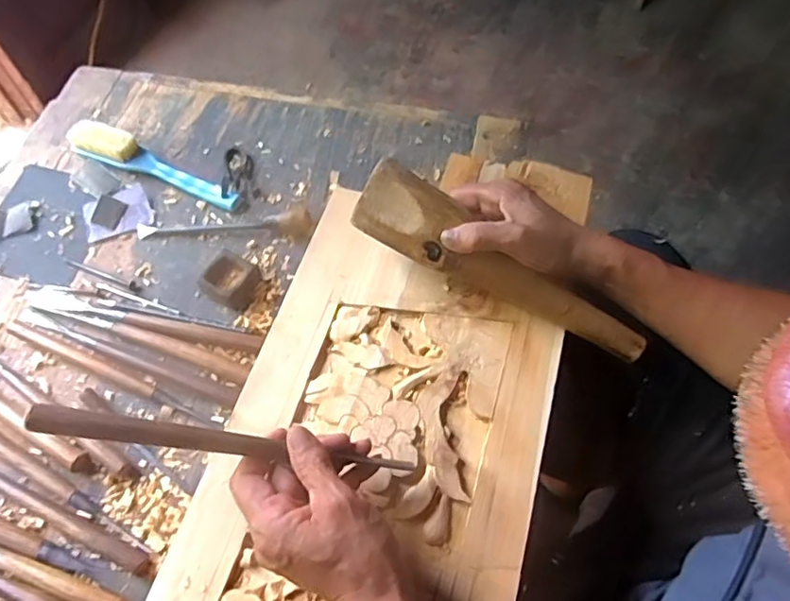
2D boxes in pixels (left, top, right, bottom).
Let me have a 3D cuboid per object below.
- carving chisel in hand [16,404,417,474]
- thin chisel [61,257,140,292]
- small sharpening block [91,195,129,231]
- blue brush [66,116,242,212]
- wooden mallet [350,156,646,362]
[{"bbox_3d":[-0.108,0.099,0.406,0.258,0.010,0.015,13,60,-19],"label":"carving chisel in hand"},{"bbox_3d":[-0.313,-0.028,0.619,0.095,0.004,0.011,18,64,11],"label":"thin chisel"},{"bbox_3d":[-0.320,-0.099,0.653,0.029,0.009,0.038,12,63,8],"label":"small sharpening block"},{"bbox_3d":[-0.282,-0.155,0.673,0.225,0.035,0.039,25,65,14],"label":"blue brush"},{"bbox_3d":[0.093,-0.027,0.511,0.272,0.047,0.049,30,65,-2],"label":"wooden mallet"}]

